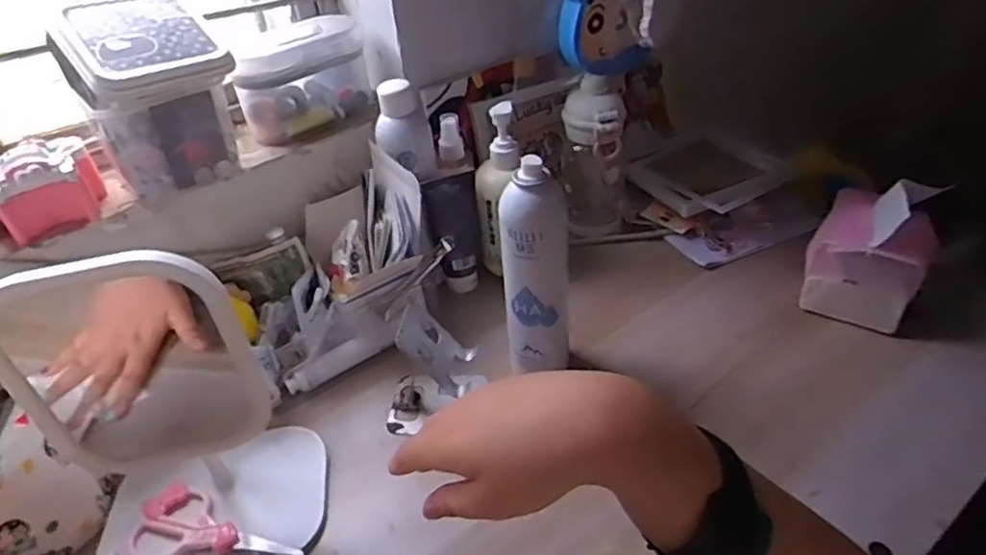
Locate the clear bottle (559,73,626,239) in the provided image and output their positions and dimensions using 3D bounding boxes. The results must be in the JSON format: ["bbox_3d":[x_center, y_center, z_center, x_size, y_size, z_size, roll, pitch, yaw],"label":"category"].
[{"bbox_3d":[0.119,-0.143,0.774,0.075,0.182,0.075,2,38,10],"label":"clear bottle"}]

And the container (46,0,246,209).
[{"bbox_3d":[-0.306,-0.163,0.599,0.118,0.152,0.078,-30,44,-28],"label":"container"}]

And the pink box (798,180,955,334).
[{"bbox_3d":[0.374,-0.035,0.643,0.095,0.131,0.113,20,45,29],"label":"pink box"}]

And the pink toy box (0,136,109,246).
[{"bbox_3d":[-0.397,-0.083,0.579,0.086,0.066,0.061,-27,43,-25],"label":"pink toy box"}]

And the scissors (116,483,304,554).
[{"bbox_3d":[-0.226,0.212,0.517,0.147,0.010,0.069,12,41,22],"label":"scissors"}]

